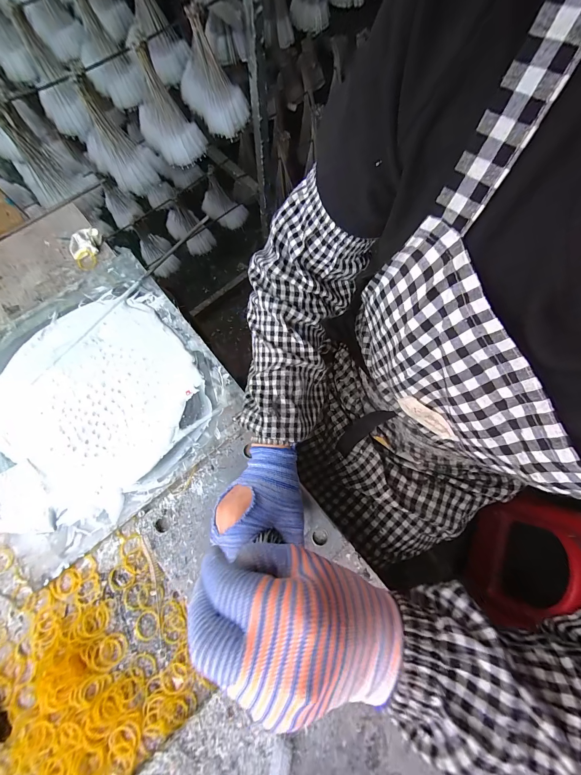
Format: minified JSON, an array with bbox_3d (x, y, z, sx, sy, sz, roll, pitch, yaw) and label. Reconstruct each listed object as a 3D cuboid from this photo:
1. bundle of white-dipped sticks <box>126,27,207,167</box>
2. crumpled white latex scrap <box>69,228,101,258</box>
[{"bbox_3d":[-0.292,-0.657,0.674,0.138,0.191,0.137,-22,75,-9],"label":"bundle of white-dipped sticks"},{"bbox_3d":[-0.331,-0.232,0.468,0.052,0.024,0.036,-18,74,-8],"label":"crumpled white latex scrap"}]

